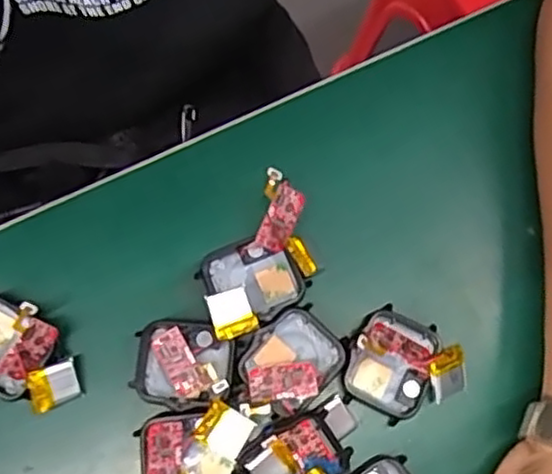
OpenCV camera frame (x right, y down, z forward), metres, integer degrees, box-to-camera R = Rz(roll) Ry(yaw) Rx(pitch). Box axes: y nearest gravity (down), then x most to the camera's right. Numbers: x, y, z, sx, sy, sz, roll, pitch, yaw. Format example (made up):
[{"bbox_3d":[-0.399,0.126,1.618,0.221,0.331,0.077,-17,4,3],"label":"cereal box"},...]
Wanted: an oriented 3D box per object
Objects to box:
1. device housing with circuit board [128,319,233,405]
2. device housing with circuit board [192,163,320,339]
[{"bbox_3d":[-0.042,0.058,0.318,0.042,0.012,0.037,4,79,2],"label":"device housing with circuit board"},{"bbox_3d":[-0.007,0.013,0.322,0.046,0.021,0.071,41,83,8],"label":"device housing with circuit board"}]

